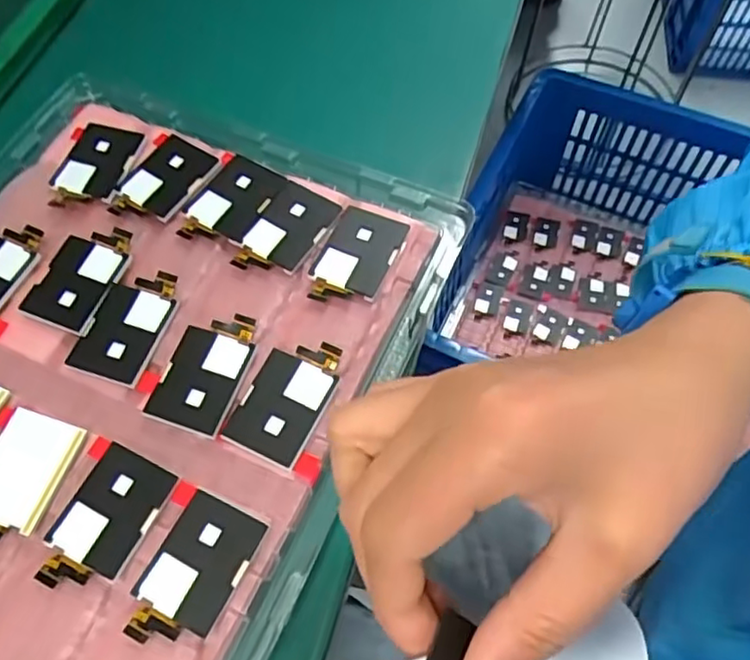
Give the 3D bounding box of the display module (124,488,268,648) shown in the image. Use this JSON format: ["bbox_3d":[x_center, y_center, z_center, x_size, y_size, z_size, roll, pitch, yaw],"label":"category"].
[{"bbox_3d":[-0.071,0.095,0.250,0.035,0.004,0.056,23,66,14],"label":"display module"}]

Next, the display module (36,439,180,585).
[{"bbox_3d":[-0.110,0.078,0.261,0.034,0.006,0.056,24,64,12],"label":"display module"}]

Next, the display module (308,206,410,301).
[{"bbox_3d":[-0.009,-0.036,0.318,0.037,0.004,0.056,23,66,14],"label":"display module"}]

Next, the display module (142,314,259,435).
[{"bbox_3d":[-0.077,0.017,0.292,0.034,0.004,0.059,16,63,8],"label":"display module"}]

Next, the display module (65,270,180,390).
[{"bbox_3d":[-0.117,-0.004,0.302,0.034,0.004,0.057,16,63,8],"label":"display module"}]

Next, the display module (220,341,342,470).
[{"bbox_3d":[-0.039,0.029,0.284,0.035,0.004,0.057,22,65,11],"label":"display module"}]

